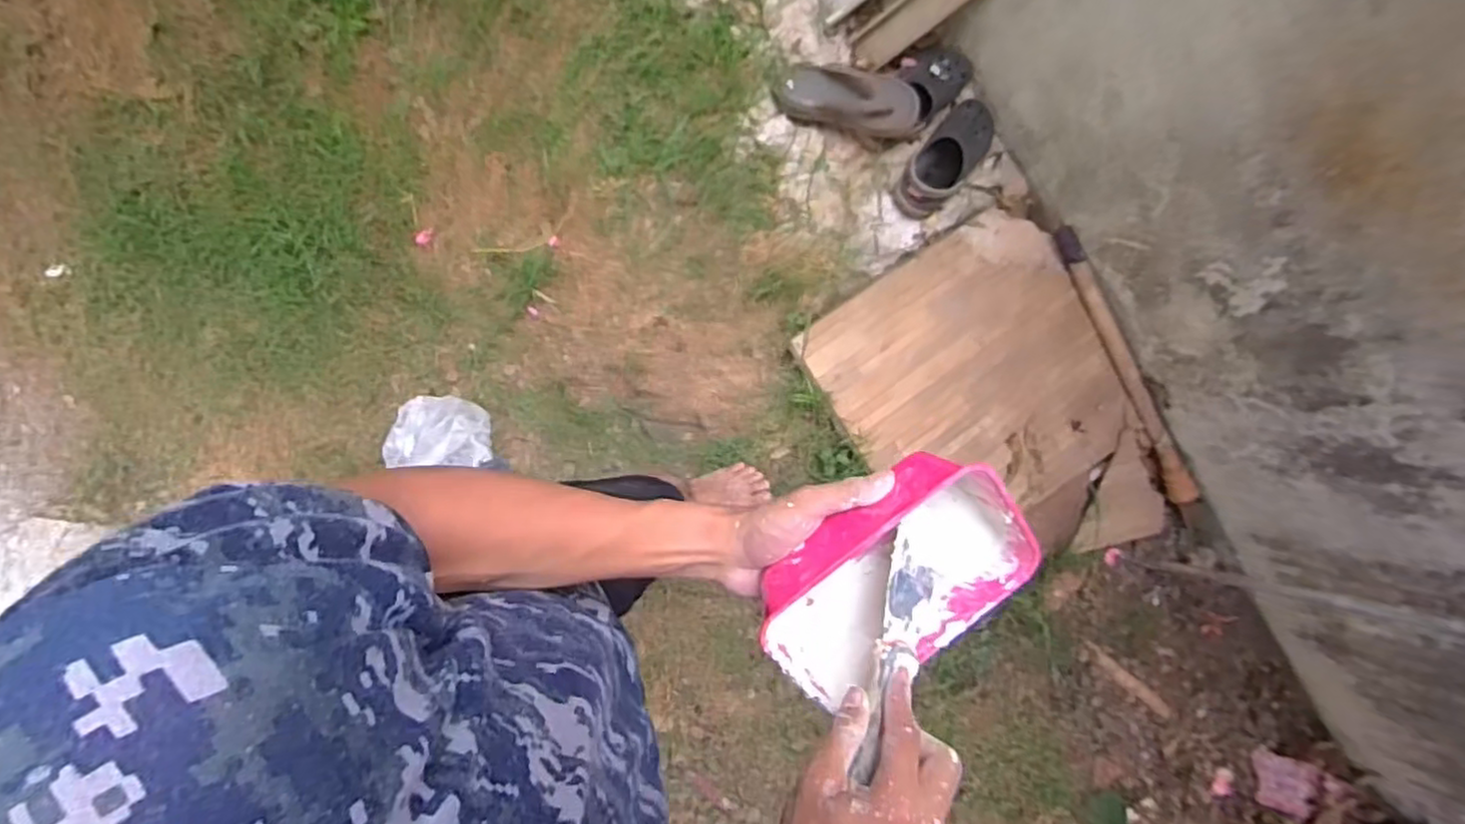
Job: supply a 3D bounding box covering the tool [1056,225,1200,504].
[{"bbox_3d":[0.791,-0.090,1.426,0.039,0.034,0.601,-27,94,-7],"label":"tool"}]

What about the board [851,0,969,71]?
[{"bbox_3d":[0.355,-0.748,1.324,0.034,0.313,0.085,-28,97,-39],"label":"board"}]

